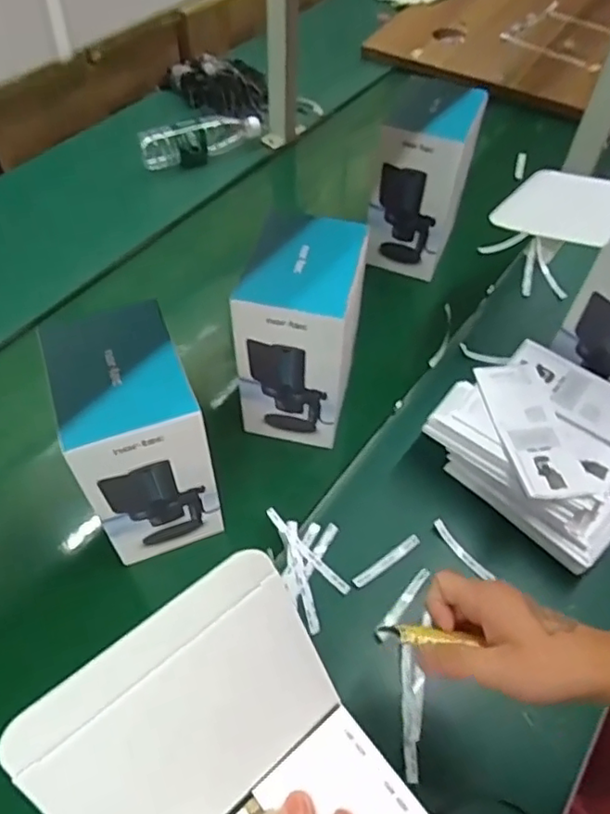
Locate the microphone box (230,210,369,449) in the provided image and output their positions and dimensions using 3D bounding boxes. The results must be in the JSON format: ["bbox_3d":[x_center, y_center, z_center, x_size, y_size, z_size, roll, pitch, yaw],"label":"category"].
[{"bbox_3d":[-0.003,-0.084,0.710,0.113,0.226,0.154,12,55,7],"label":"microphone box"}]

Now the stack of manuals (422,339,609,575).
[{"bbox_3d":[0.288,0.042,0.706,0.197,0.086,0.222,-37,63,-24],"label":"stack of manuals"}]

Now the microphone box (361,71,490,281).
[{"bbox_3d":[0.175,-0.349,0.890,0.120,0.218,0.153,16,56,10],"label":"microphone box"}]

